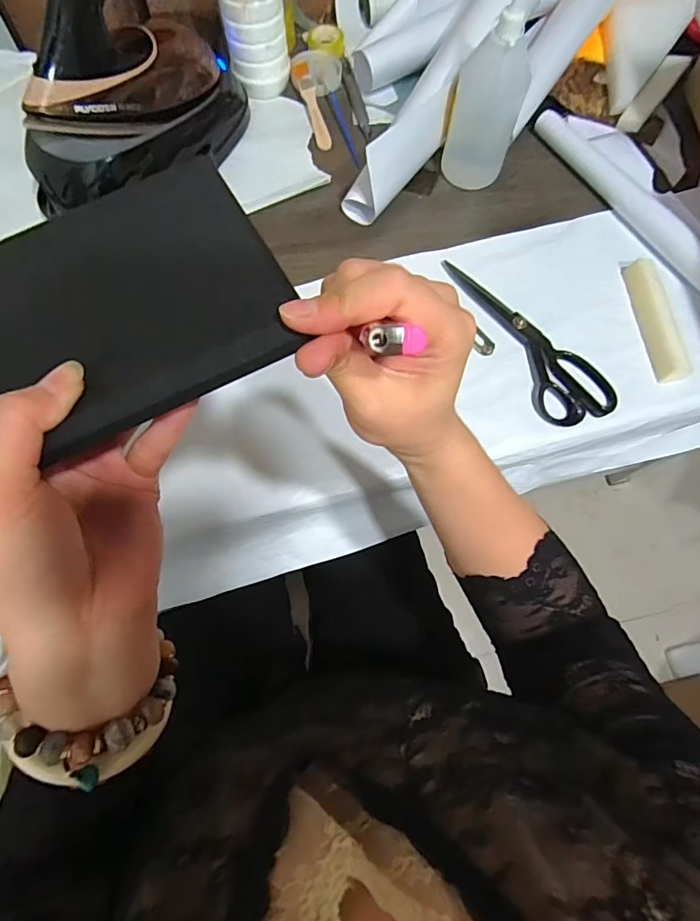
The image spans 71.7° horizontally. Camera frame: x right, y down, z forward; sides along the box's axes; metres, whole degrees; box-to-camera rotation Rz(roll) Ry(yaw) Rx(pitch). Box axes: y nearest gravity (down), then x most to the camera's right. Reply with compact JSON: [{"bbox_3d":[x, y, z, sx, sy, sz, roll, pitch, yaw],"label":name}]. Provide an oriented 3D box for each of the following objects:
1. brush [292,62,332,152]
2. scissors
[{"bbox_3d":[-0.049,-0.473,0.645,0.023,0.015,0.142,-14,72,-6],"label":"brush"},{"bbox_3d":[0.193,-0.139,0.539,0.075,0.012,0.235,-29,75,-11],"label":"scissors"}]

